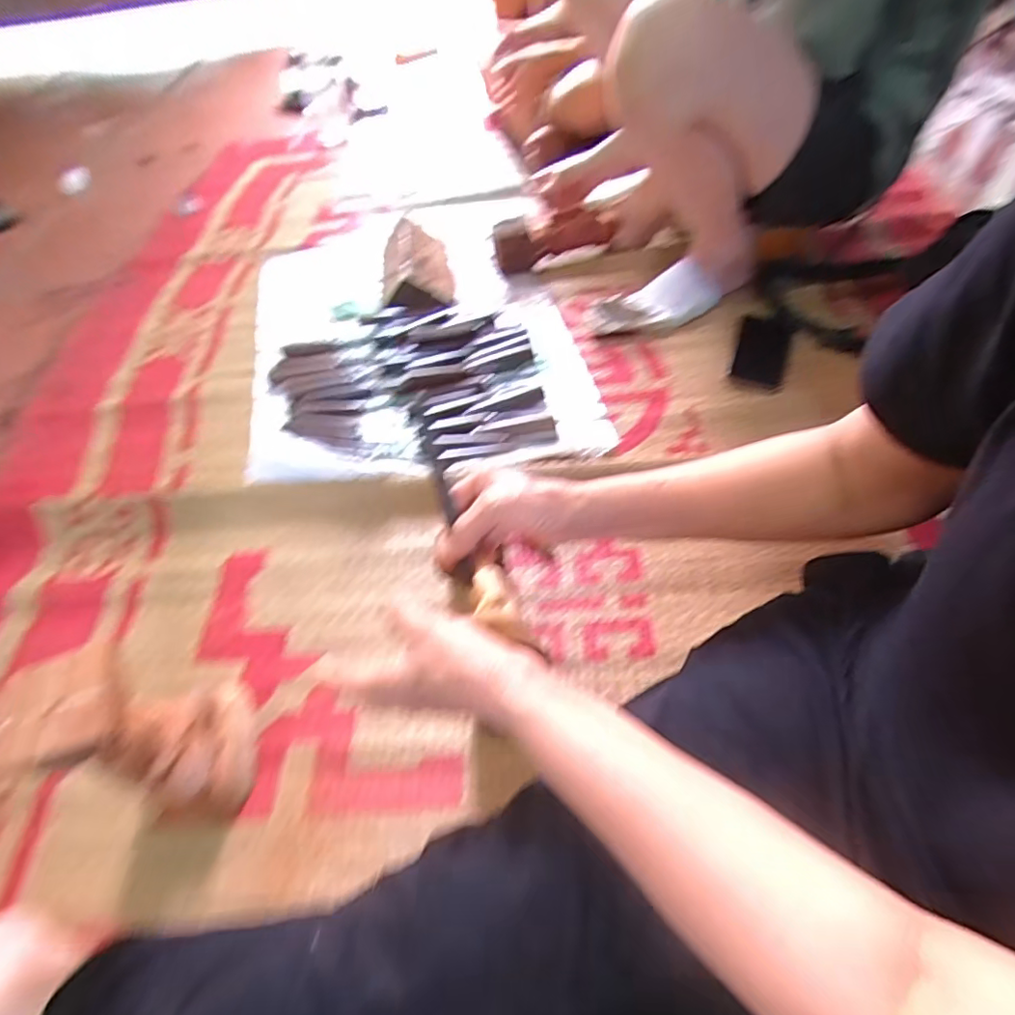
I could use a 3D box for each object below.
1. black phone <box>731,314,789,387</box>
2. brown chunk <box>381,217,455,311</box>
[{"bbox_3d":[0.375,-0.231,0.793,0.069,0.013,0.142,17,59,16],"label":"black phone"},{"bbox_3d":[-0.158,-0.417,0.922,0.114,0.090,0.194,-11,55,-3],"label":"brown chunk"}]

